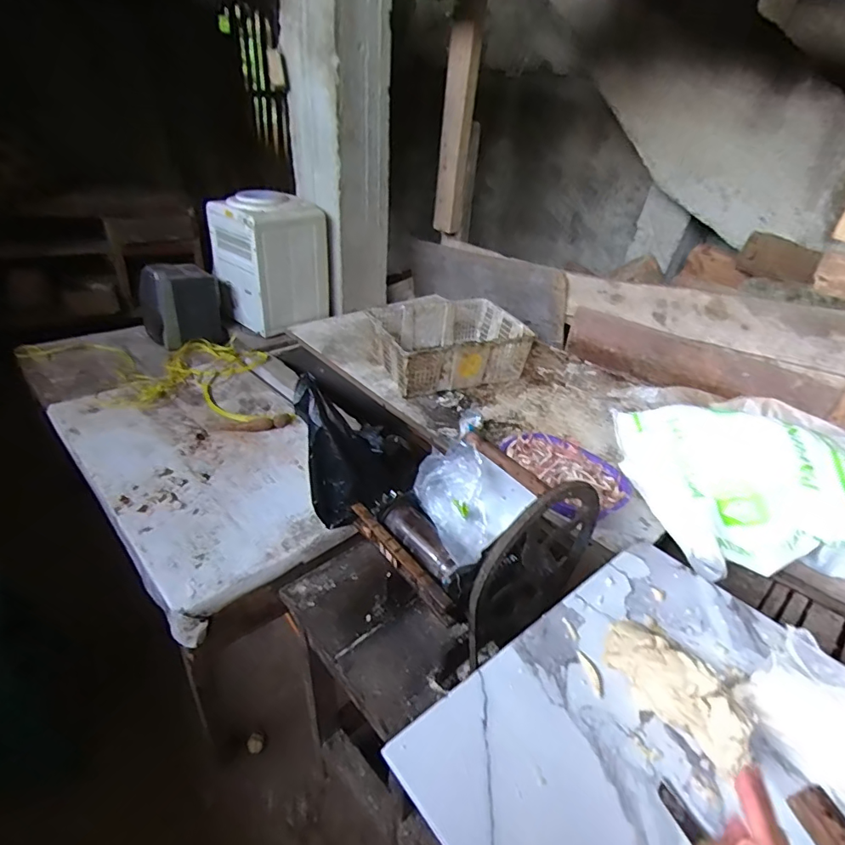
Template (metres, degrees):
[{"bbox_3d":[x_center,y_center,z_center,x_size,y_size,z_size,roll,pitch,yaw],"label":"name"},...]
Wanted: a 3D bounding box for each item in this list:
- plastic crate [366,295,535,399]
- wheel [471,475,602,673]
[{"bbox_3d":[0.085,-0.270,1.643,0.475,0.139,0.334,-11,37,-22],"label":"plastic crate"},{"bbox_3d":[0.166,0.212,0.720,0.255,0.283,0.039,-27,46,-27],"label":"wheel"}]

